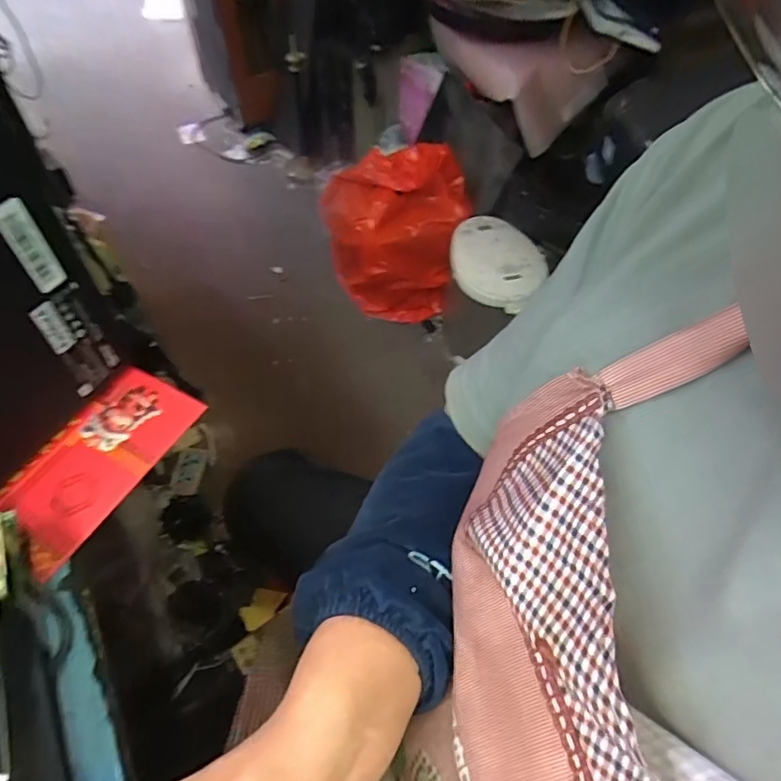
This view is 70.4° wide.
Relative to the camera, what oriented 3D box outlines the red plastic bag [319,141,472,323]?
[{"bbox_3d":[0.012,-0.414,1.467,0.376,0.344,0.248,-2,54,-4],"label":"red plastic bag"}]

